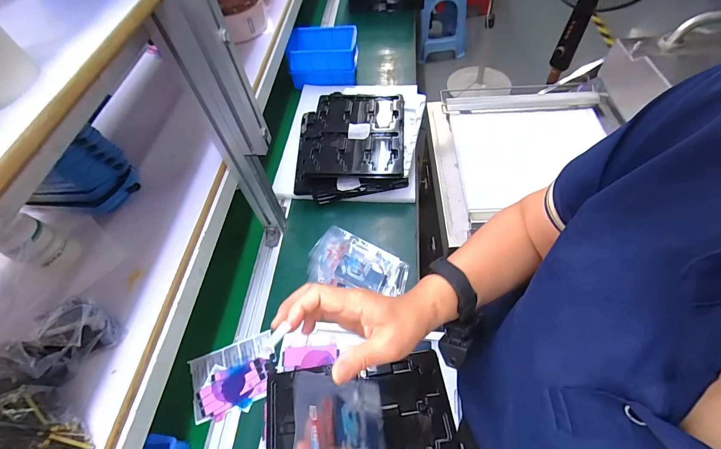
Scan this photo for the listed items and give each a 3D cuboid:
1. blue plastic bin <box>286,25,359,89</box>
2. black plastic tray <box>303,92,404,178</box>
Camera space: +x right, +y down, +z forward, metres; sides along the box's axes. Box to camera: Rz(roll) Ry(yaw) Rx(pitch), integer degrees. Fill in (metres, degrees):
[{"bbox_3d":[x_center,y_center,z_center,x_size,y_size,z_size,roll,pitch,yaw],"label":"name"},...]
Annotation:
[{"bbox_3d":[-0.109,-0.507,1.033,0.201,0.118,0.147,-1,57,5],"label":"blue plastic bin"},{"bbox_3d":[-0.012,-0.222,0.835,0.229,0.022,0.276,1,57,6],"label":"black plastic tray"}]

